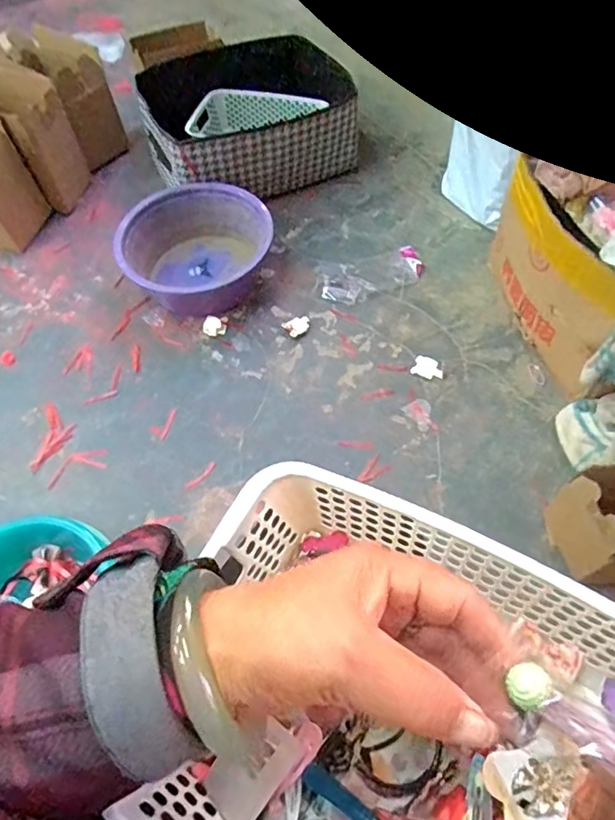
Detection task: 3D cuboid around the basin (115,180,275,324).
[{"bbox_3d":[-0.202,-0.310,1.059,0.248,0.113,0.254,-1,59,2],"label":"basin"}]

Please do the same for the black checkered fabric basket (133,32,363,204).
[{"bbox_3d":[-0.124,-0.617,1.202,0.420,0.188,0.299,-26,61,-12],"label":"black checkered fabric basket"}]

